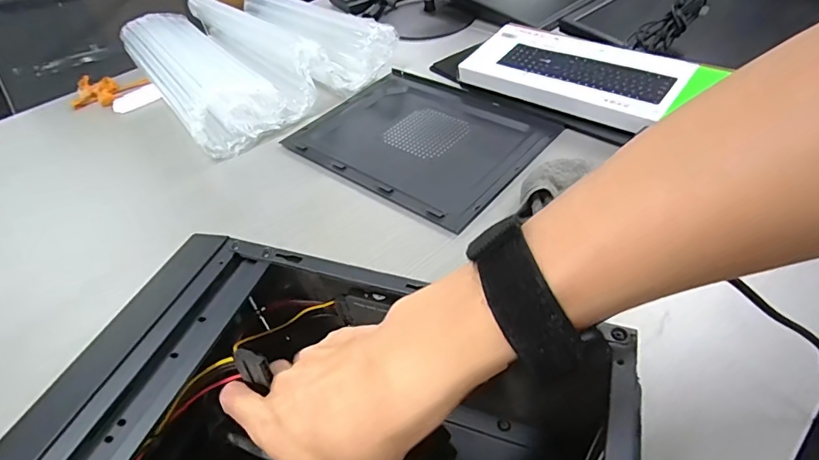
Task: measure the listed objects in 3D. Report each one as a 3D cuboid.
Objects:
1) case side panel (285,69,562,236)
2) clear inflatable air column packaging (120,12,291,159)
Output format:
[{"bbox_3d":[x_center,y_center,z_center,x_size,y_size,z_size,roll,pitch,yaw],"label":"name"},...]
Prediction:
[{"bbox_3d":[0.018,-0.144,0.684,0.336,0.014,0.271,28,54,31],"label":"case side panel"},{"bbox_3d":[-0.380,-0.285,0.817,0.147,0.083,0.450,-31,49,-22],"label":"clear inflatable air column packaging"}]

